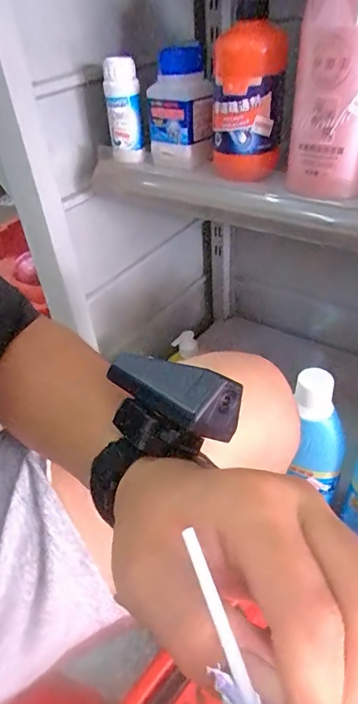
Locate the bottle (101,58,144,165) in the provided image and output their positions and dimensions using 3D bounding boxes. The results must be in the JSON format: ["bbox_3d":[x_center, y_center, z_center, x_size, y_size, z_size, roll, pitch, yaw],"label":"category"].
[{"bbox_3d":[-0.065,-0.281,0.525,0.039,0.106,0.034,-12,40,-6],"label":"bottle"}]

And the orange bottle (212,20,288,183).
[{"bbox_3d":[0.065,-0.242,0.443,0.061,0.127,0.065,-5,40,1],"label":"orange bottle"}]

